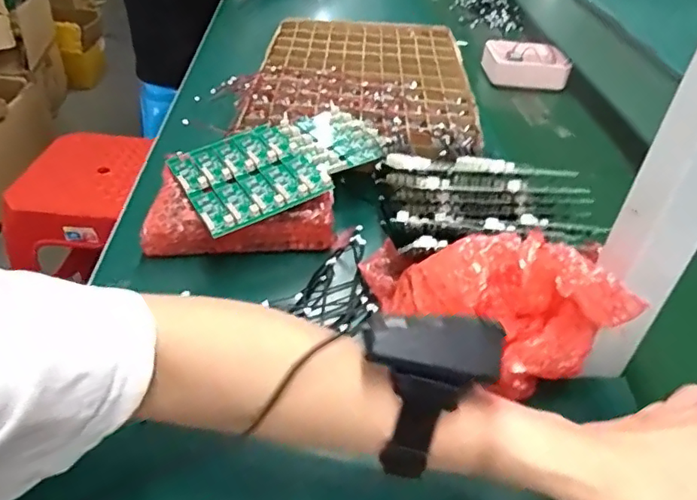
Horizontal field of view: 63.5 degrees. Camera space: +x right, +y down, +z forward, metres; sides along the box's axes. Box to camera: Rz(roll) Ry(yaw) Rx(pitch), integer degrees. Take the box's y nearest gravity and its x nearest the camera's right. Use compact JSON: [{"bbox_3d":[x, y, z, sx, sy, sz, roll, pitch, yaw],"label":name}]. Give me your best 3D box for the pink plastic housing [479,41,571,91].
[{"bbox_3d":[0.291,-0.303,0.929,0.133,0.047,0.104,6,39,-1],"label":"pink plastic housing"}]

